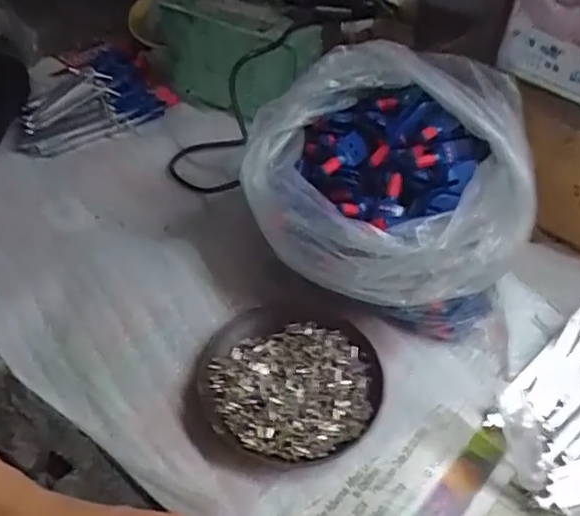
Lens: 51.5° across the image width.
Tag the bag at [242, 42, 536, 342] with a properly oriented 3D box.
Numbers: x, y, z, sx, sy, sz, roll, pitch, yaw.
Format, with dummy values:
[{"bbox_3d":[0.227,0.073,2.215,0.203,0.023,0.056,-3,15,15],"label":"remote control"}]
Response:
[{"bbox_3d":[0.071,-0.056,0.452,0.202,0.112,0.178,13,51,7],"label":"bag"}]

